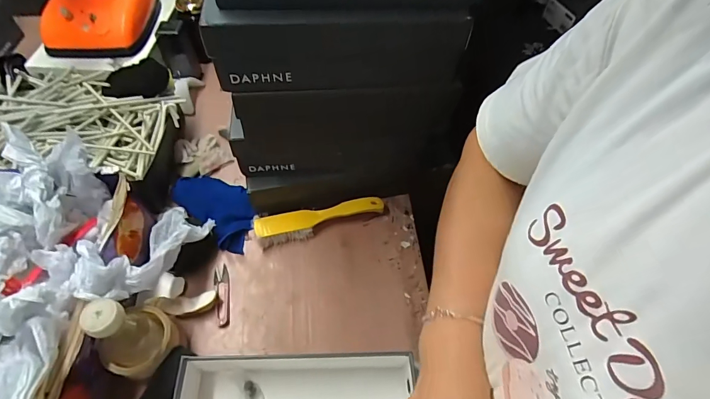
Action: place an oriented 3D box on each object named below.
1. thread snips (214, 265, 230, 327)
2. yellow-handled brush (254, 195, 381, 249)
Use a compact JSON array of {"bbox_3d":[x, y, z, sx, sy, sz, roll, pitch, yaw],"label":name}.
[{"bbox_3d":[-0.212,0.154,0.633,0.023,0.008,0.100,-12,57,-11],"label":"thread snips"},{"bbox_3d":[-0.060,0.037,0.691,0.222,0.044,0.040,-11,57,-10],"label":"yellow-handled brush"}]

